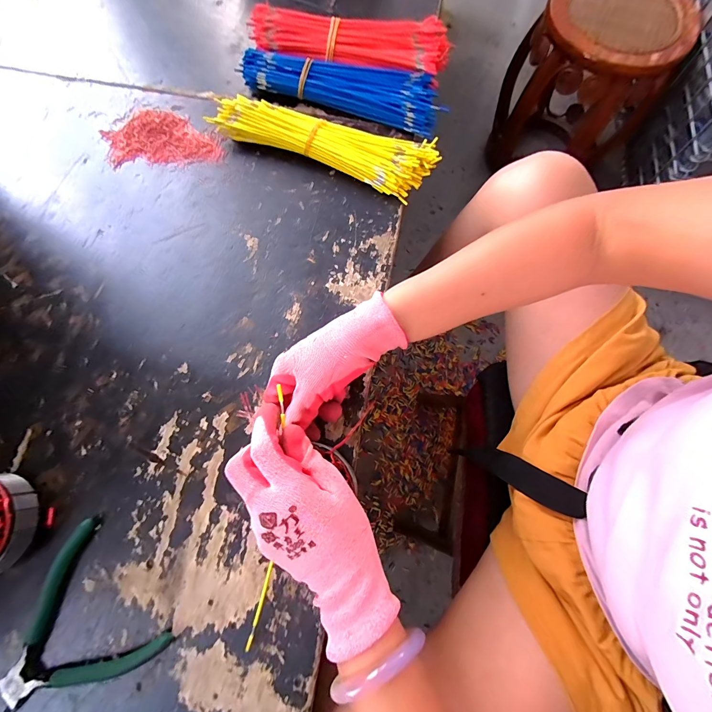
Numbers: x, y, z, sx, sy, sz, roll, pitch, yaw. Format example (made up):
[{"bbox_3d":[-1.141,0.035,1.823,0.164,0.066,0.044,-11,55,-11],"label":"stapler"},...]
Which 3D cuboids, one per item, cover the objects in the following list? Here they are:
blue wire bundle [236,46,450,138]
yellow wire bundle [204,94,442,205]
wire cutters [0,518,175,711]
[{"bbox_3d":[-0.016,-0.346,0.424,0.250,0.029,0.070,16,76,5],"label":"blue wire bundle"},{"bbox_3d":[-0.038,-0.260,0.402,0.262,0.031,0.068,21,77,6],"label":"yellow wire bundle"},{"bbox_3d":[-0.251,0.241,0.287,0.131,0.017,0.130,-41,79,-9],"label":"wire cutters"}]

